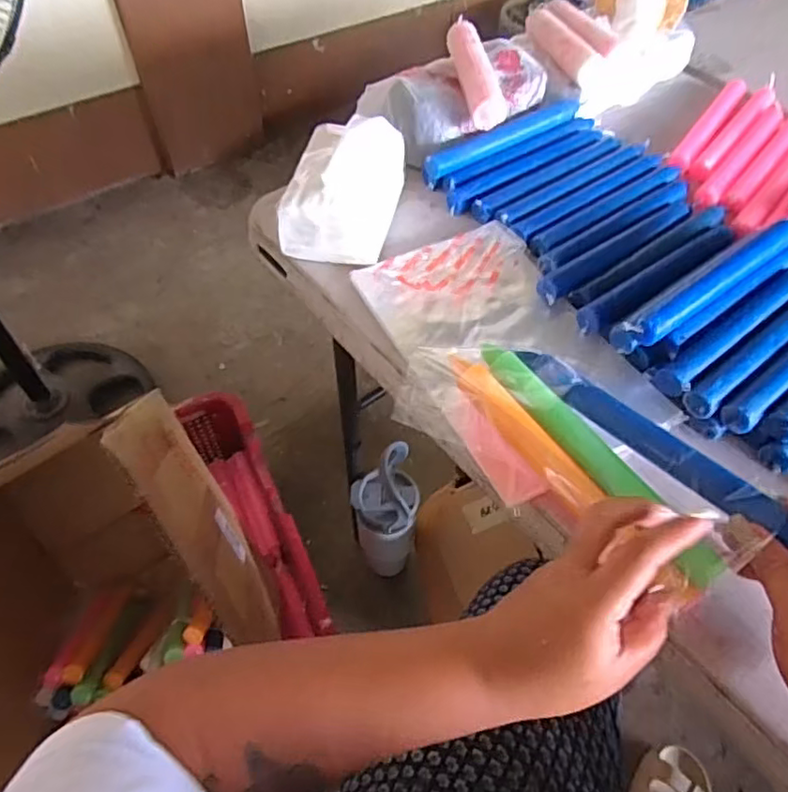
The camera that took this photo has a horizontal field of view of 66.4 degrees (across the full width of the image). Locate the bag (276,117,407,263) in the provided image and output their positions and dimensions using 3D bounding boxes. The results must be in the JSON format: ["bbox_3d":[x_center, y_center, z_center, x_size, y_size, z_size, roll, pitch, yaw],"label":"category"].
[{"bbox_3d":[-0.046,-0.200,0.551,0.093,0.087,0.135,10,53,6],"label":"bag"}]

